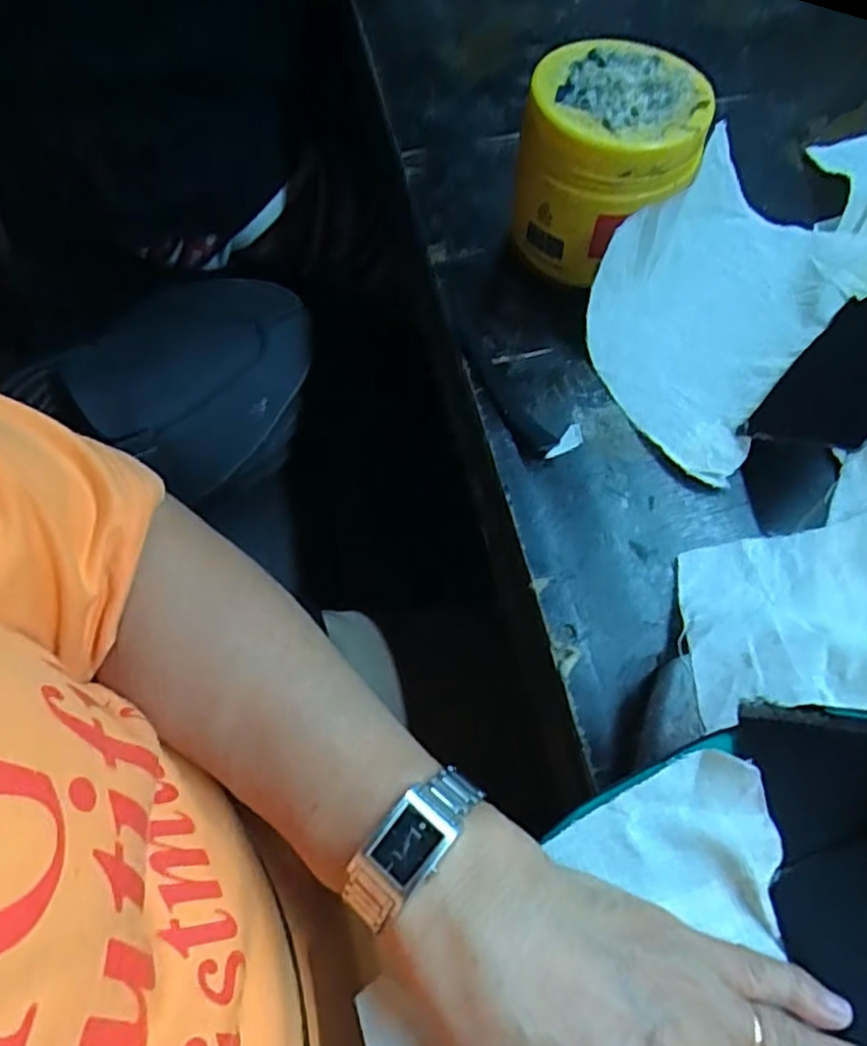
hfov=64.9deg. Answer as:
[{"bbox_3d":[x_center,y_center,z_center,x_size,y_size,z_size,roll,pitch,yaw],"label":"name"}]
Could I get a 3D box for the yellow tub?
[{"bbox_3d":[0.091,-0.185,0.369,0.085,0.102,0.083,0,66,0],"label":"yellow tub"}]

